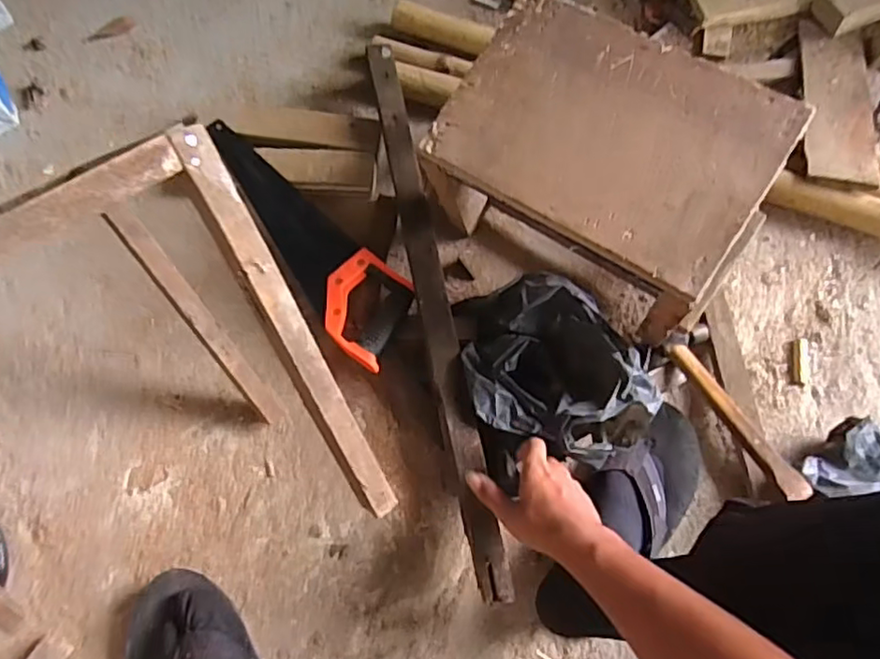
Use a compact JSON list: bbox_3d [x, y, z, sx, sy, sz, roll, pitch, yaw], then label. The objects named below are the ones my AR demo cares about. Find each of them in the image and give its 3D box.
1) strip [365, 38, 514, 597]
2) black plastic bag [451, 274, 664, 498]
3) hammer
[{"bbox_3d":[-0.013,-0.061,0.758,0.037,0.019,0.727,-10,69,-5],"label":"strip"},{"bbox_3d":[0.142,0.040,0.704,0.222,0.099,0.229,-14,68,-6],"label":"black plastic bag"},{"bbox_3d":[0.335,0.091,0.709,0.085,0.024,0.240,-16,46,-7],"label":"hammer"}]

